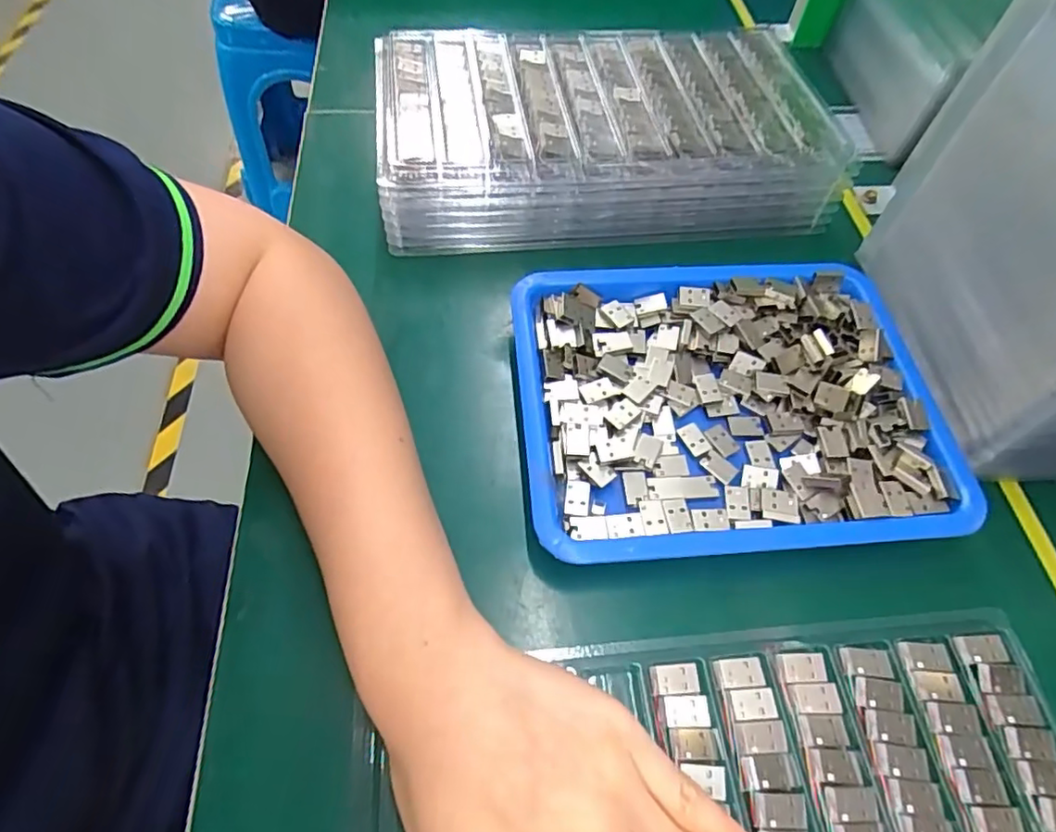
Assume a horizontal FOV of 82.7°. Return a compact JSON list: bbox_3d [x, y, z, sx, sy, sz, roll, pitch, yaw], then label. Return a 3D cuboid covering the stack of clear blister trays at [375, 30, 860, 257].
[{"bbox_3d":[0.047,-0.201,0.417,0.298,0.055,0.168,0,58,-3],"label":"stack of clear blister trays"}]

